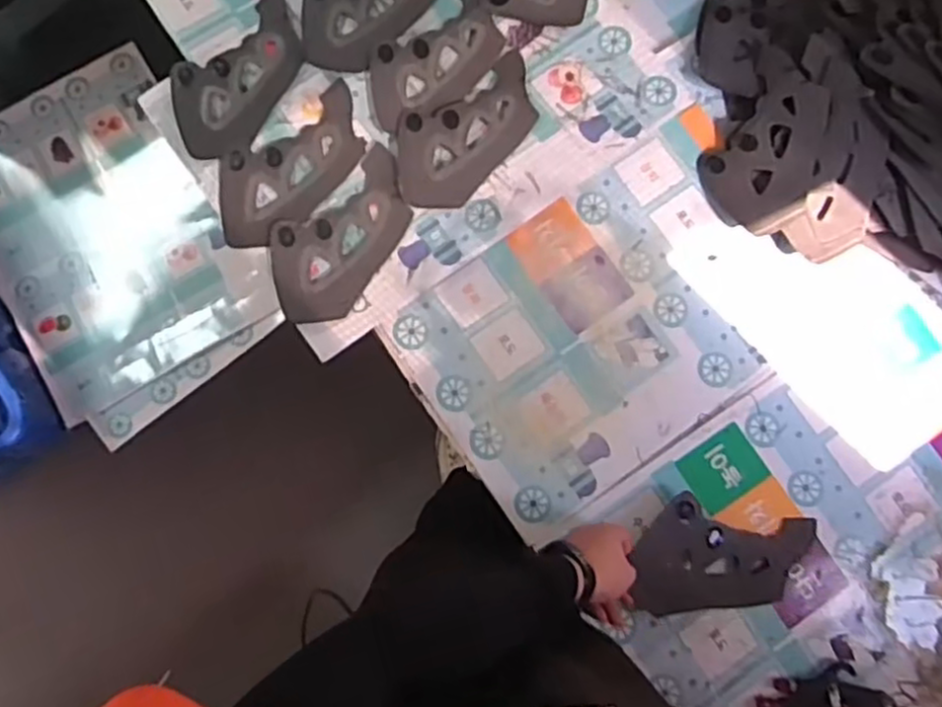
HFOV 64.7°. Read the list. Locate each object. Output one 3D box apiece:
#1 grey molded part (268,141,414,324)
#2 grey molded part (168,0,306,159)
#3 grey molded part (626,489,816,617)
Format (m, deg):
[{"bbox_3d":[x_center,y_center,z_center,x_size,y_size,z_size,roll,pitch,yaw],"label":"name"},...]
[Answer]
[{"bbox_3d":[-0.142,-0.129,0.836,0.199,0.018,0.122,-40,85,-8],"label":"grey molded part"},{"bbox_3d":[-0.266,-0.324,0.869,0.117,0.017,0.203,43,81,4],"label":"grey molded part"},{"bbox_3d":[0.285,0.237,0.835,0.200,0.018,0.128,13,93,-14],"label":"grey molded part"}]

